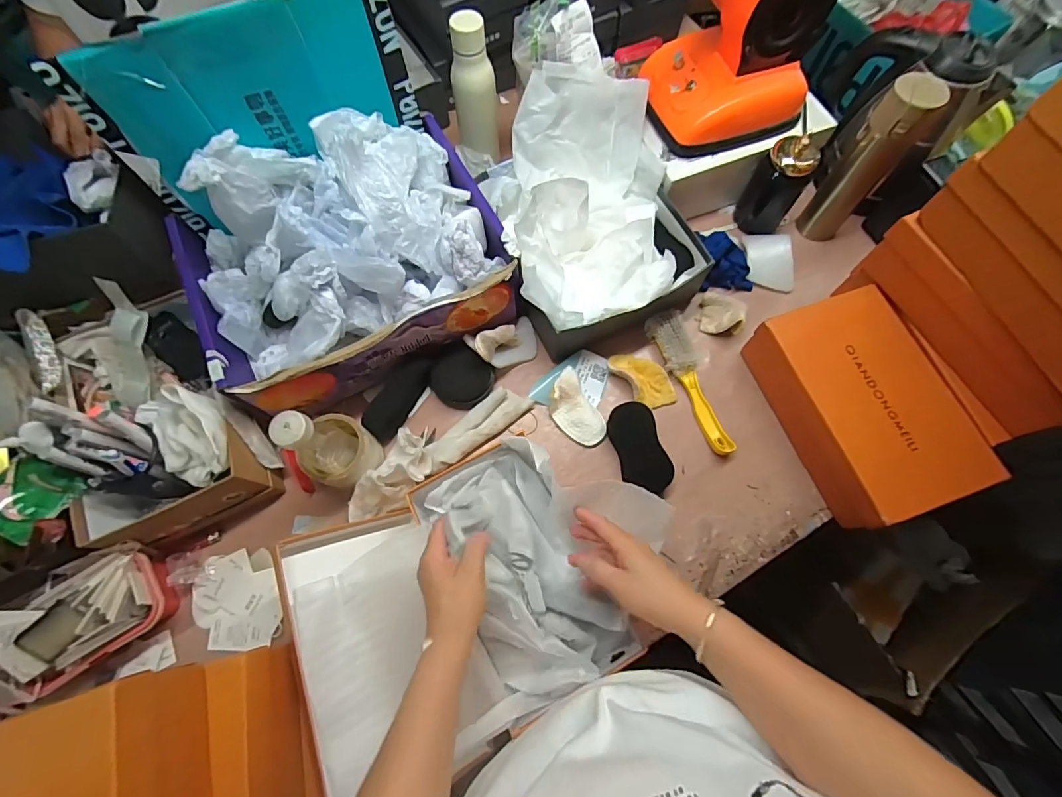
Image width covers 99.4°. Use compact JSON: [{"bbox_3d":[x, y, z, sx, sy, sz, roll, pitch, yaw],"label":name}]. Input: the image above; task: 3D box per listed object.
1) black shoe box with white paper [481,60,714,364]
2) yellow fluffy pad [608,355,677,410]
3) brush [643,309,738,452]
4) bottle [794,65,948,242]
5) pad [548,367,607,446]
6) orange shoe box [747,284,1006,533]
[{"bbox_3d":[0.082,-0.281,0.672,0.265,0.161,0.356,-19,72,-6],"label":"black shoe box with white paper"},{"bbox_3d":[0.167,-0.032,0.668,0.063,0.028,0.105,-32,73,-10],"label":"yellow fluffy pad"},{"bbox_3d":[0.241,-0.028,0.661,0.051,0.035,0.224,-20,72,-6],"label":"brush"},{"bbox_3d":[0.490,-0.343,0.662,0.078,0.240,0.072,39,76,13],"label":"bottle"},{"bbox_3d":[0.065,0.015,0.657,0.059,0.032,0.109,-30,73,-9],"label":"pad"},{"bbox_3d":[0.449,0.007,0.614,0.175,0.093,0.282,-18,71,-5],"label":"orange shoe box"}]

